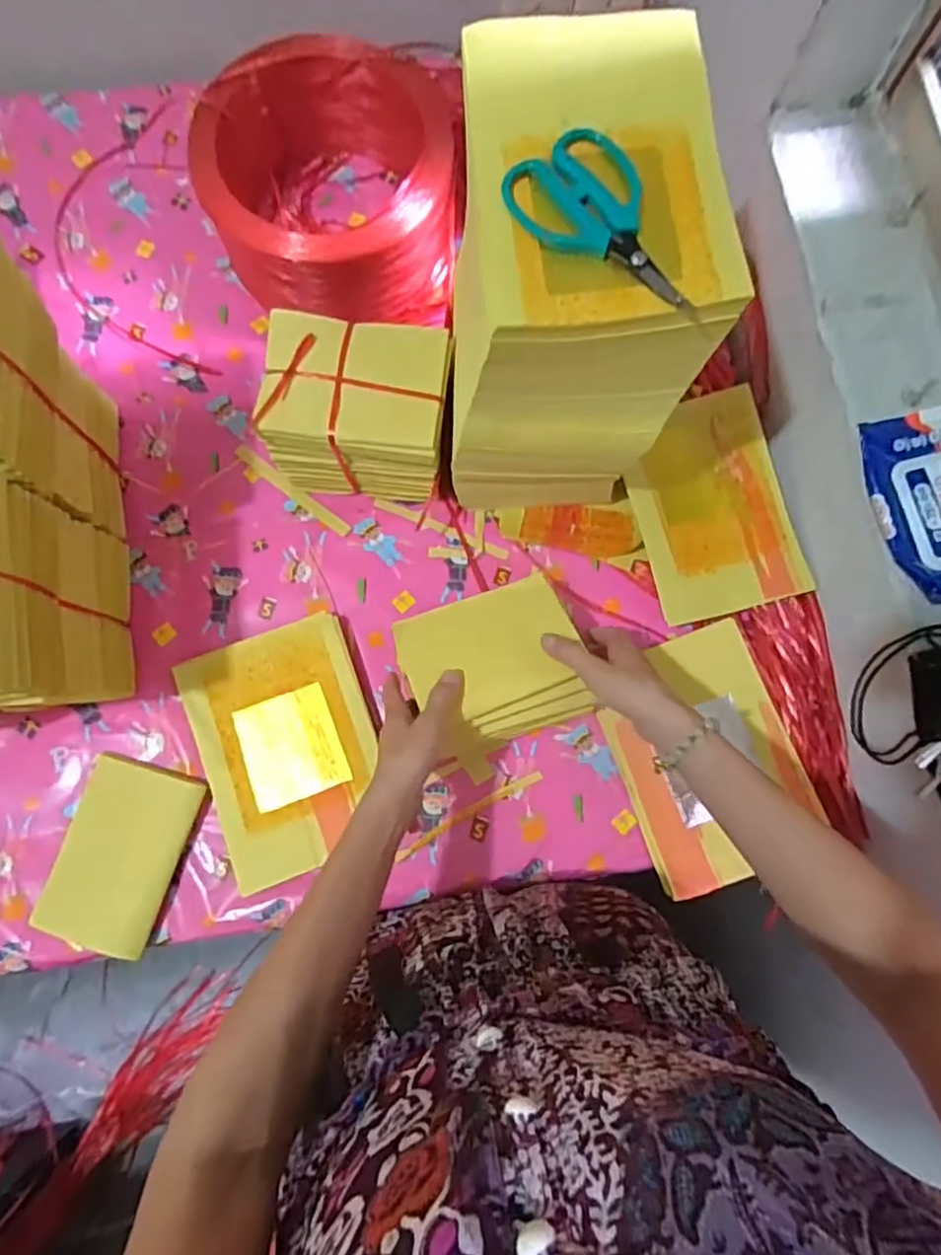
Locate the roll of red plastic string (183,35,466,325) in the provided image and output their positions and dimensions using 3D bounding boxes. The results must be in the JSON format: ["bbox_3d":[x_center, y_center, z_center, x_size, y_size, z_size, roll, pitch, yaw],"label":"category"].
[{"bbox_3d":[-0.148,-0.478,0.699,0.249,0.116,0.231,9,78,1],"label":"roll of red plastic string"}]

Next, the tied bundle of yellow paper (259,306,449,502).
[{"bbox_3d":[-0.105,-0.205,0.645,0.163,0.147,0.124,6,78,0],"label":"tied bundle of yellow paper"}]

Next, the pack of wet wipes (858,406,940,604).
[{"bbox_3d":[0.399,-0.106,0.551,0.097,0.021,0.169,-11,79,-3],"label":"pack of wet wipes"}]

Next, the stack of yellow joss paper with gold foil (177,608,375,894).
[{"bbox_3d":[-0.177,0.118,0.638,0.166,0.032,0.225,-19,79,-5],"label":"stack of yellow joss paper with gold foil"}]

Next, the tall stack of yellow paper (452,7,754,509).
[{"bbox_3d":[0.079,-0.270,0.579,0.180,0.312,0.250,-1,78,-1],"label":"tall stack of yellow paper"}]

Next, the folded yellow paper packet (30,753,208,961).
[{"bbox_3d":[-0.335,0.216,0.619,0.114,0.011,0.168,16,78,2],"label":"folded yellow paper packet"}]

